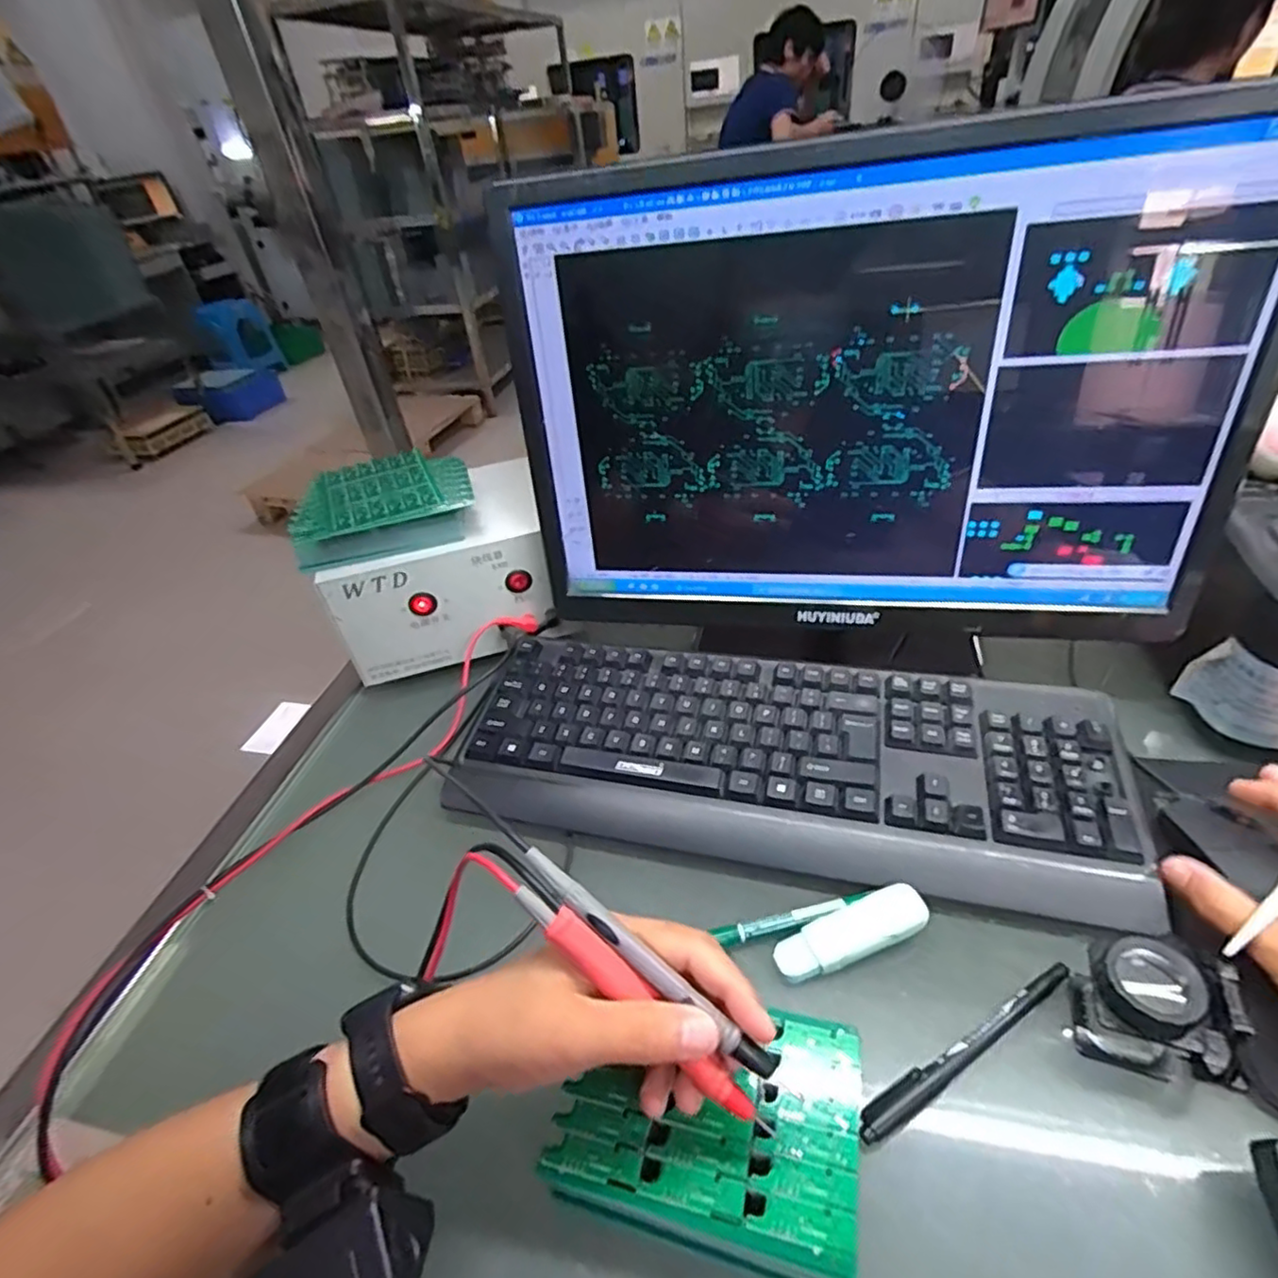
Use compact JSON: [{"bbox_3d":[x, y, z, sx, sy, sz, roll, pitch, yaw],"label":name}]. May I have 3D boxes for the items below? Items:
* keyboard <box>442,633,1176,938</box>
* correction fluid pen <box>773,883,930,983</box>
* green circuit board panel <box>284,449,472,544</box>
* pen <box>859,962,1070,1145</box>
[{"bbox_3d":[0.090,0.081,0.453,0.441,0.037,0.167,6,42,16],"label":"keyboard"},{"bbox_3d":[0.117,0.163,0.363,0.085,0.015,0.028,-17,41,-11],"label":"correction fluid pen"},{"bbox_3d":[-0.216,-0.127,0.550,0.141,0.015,0.127,-15,40,-9],"label":"green circuit board panel"},{"bbox_3d":[0.163,0.200,0.322,0.140,0.006,0.013,-23,42,-18],"label":"pen"}]

